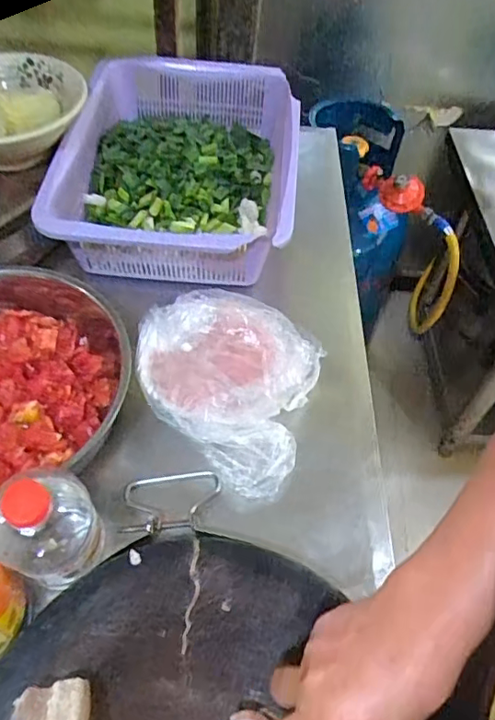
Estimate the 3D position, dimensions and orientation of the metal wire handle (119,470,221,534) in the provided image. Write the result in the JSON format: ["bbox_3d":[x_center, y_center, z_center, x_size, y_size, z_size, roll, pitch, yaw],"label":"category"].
[{"bbox_3d":[-0.070,0.131,0.524,0.089,0.018,0.061,0,54,-4],"label":"metal wire handle"}]

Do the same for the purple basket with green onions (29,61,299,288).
[{"bbox_3d":[-0.079,-0.256,0.740,0.269,0.095,0.392,6,53,0],"label":"purple basket with green onions"}]

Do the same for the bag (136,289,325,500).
[{"bbox_3d":[-0.022,0.011,0.565,0.189,0.067,0.186,22,55,12],"label":"bag"}]

